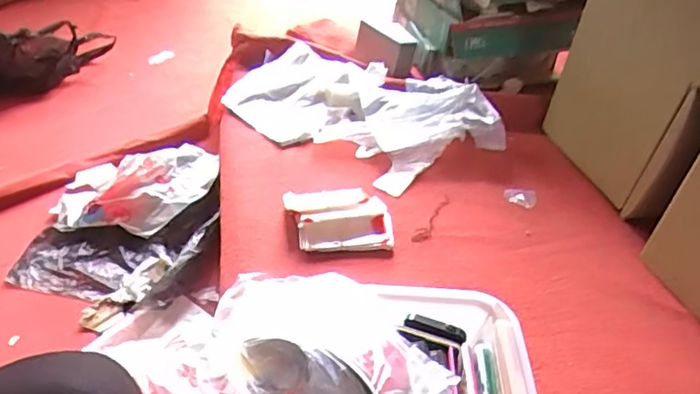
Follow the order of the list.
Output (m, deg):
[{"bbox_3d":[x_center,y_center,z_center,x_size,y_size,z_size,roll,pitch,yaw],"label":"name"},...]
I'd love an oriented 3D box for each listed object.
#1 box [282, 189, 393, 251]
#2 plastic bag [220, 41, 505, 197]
[{"bbox_3d":[-0.018,0.028,0.779,0.143,0.033,0.107,-2,39,-1],"label":"box"},{"bbox_3d":[0.017,-0.165,0.997,0.472,0.062,0.302,31,48,31],"label":"plastic bag"}]

